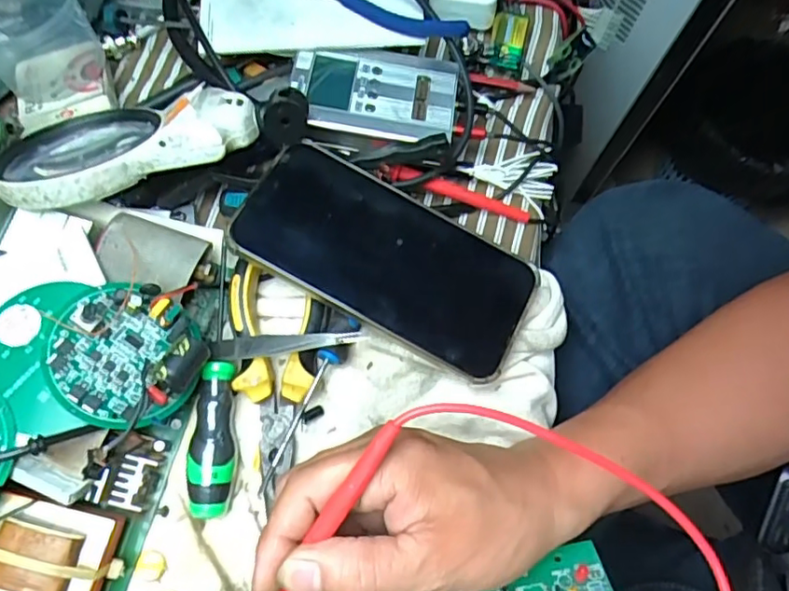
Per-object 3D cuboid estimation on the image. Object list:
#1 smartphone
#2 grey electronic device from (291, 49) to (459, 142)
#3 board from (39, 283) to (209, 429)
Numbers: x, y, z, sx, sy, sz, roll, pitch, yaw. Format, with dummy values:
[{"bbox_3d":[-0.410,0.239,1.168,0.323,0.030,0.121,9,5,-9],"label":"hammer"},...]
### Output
[{"bbox_3d":[-0.003,-0.022,0.327,0.161,0.008,0.081,29,69,-1],"label":"smartphone"},{"bbox_3d":[-0.012,-0.122,0.371,0.099,0.024,0.061,5,70,-1],"label":"grey electronic device"},{"bbox_3d":[-0.132,0.026,0.286,0.067,0.019,0.067,1,70,-2],"label":"board"}]

